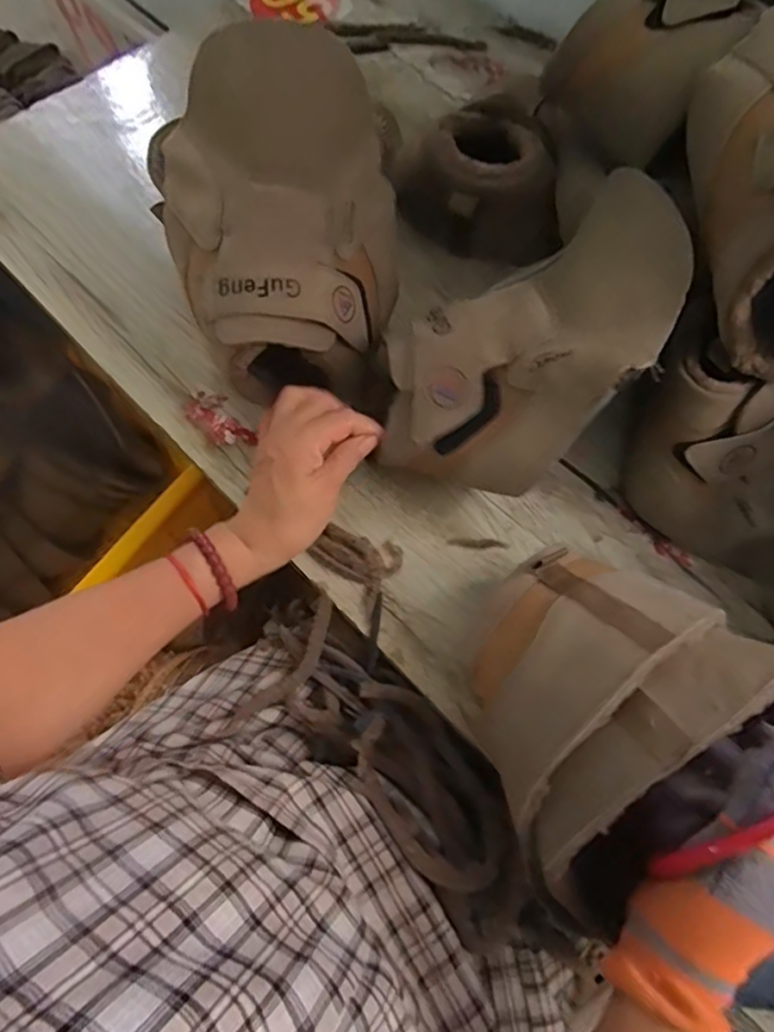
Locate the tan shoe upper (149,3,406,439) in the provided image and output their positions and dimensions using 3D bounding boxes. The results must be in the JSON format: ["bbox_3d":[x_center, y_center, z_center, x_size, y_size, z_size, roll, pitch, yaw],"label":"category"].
[{"bbox_3d":[-0.073,-0.197,0.456,0.167,0.076,0.255,-15,107,5],"label":"tan shoe upper"}]

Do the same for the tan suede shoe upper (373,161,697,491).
[{"bbox_3d":[0.101,-0.103,0.439,0.237,0.095,0.129,-37,80,7],"label":"tan suede shoe upper"}]

